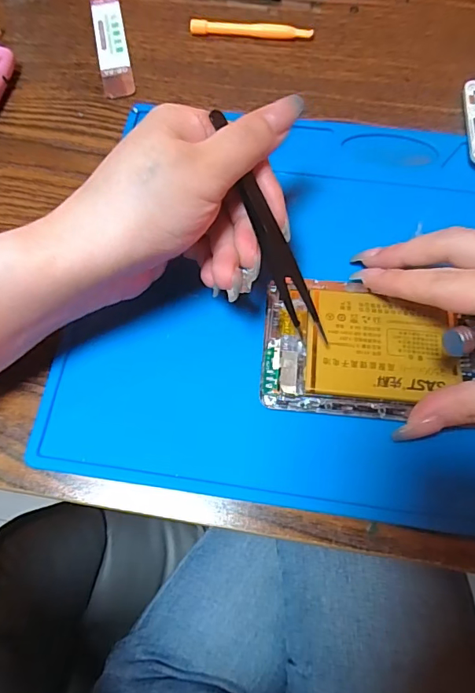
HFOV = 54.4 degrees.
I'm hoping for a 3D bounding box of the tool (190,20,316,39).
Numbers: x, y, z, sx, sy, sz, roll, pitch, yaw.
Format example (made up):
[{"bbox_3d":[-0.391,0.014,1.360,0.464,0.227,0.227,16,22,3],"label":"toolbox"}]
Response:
[{"bbox_3d":[0.010,-0.221,0.322,0.083,0.008,0.010,4,69,3],"label":"tool"}]

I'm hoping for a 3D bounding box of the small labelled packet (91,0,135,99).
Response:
[{"bbox_3d":[-0.090,-0.220,0.325,0.021,0.004,0.119,-11,69,-3],"label":"small labelled packet"}]

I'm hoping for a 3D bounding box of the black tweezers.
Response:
[{"bbox_3d":[0.014,-0.052,0.217,0.012,0.006,0.114,-28,102,-9],"label":"black tweezers"}]

